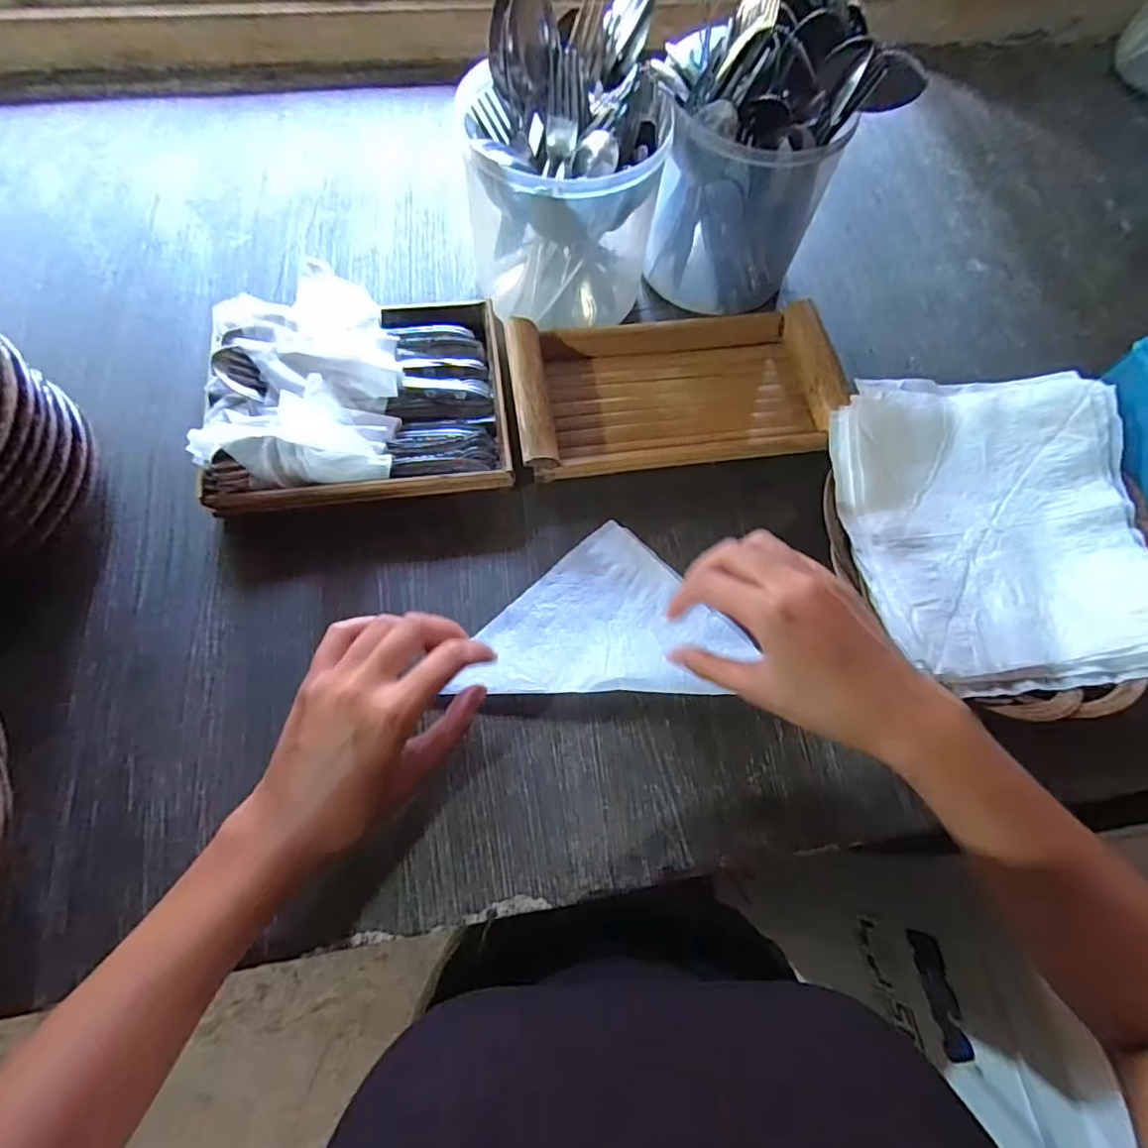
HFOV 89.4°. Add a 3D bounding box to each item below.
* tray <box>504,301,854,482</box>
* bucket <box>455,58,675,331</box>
[{"bbox_3d":[0.077,-0.145,0.446,0.243,0.041,0.139,-7,68,-6],"label":"tray"},{"bbox_3d":[-0.001,-0.263,0.412,0.115,0.186,0.122,11,67,2],"label":"bucket"}]

